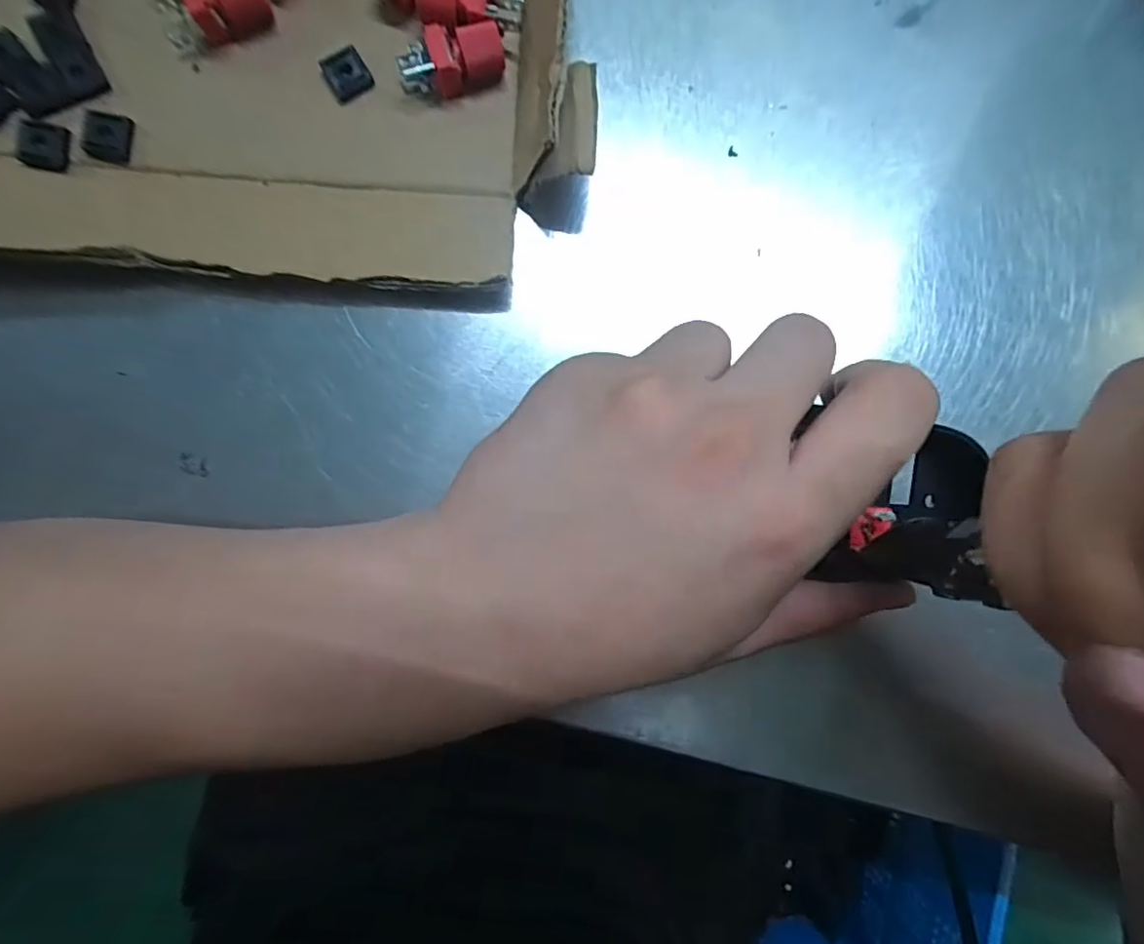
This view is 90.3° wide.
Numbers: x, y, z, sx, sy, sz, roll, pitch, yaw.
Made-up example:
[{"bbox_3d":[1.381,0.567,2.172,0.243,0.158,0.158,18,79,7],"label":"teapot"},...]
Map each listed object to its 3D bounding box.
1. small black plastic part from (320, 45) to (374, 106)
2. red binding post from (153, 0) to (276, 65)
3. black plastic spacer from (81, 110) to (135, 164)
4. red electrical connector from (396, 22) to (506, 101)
[{"bbox_3d":[-0.075,-0.132,0.189,0.014,0.005,0.013,-33,91,-2],"label":"small black plastic part"},{"bbox_3d":[-0.115,-0.148,0.181,0.033,0.015,0.014,-29,91,-2],"label":"red binding post"},{"bbox_3d":[-0.150,-0.108,0.183,0.014,0.004,0.015,10,90,-2],"label":"black plastic spacer"},{"bbox_3d":[-0.039,-0.133,0.185,0.035,0.013,0.016,-8,90,10],"label":"red electrical connector"}]

